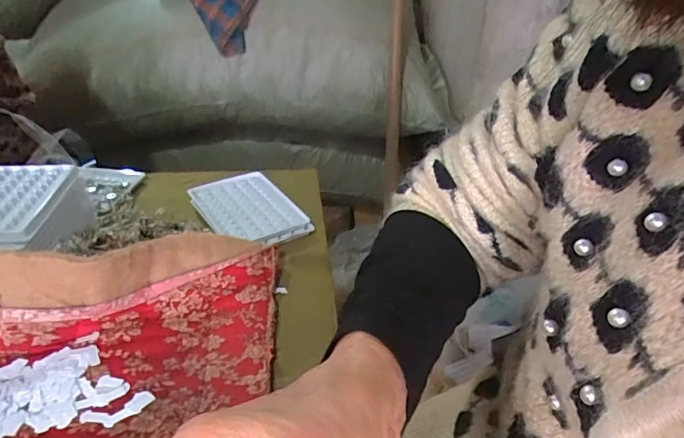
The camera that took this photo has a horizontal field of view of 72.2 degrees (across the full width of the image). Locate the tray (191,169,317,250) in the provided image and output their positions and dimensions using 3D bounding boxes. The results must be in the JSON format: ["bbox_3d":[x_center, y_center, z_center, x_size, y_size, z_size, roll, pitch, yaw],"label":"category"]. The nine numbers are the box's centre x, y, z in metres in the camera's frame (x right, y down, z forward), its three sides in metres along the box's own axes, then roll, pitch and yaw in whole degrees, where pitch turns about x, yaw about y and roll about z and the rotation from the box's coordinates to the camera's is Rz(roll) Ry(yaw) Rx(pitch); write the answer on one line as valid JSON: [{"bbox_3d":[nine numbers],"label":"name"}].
[{"bbox_3d":[-0.107,-0.012,0.545,0.098,0.014,0.135,-21,38,-32],"label":"tray"}]

